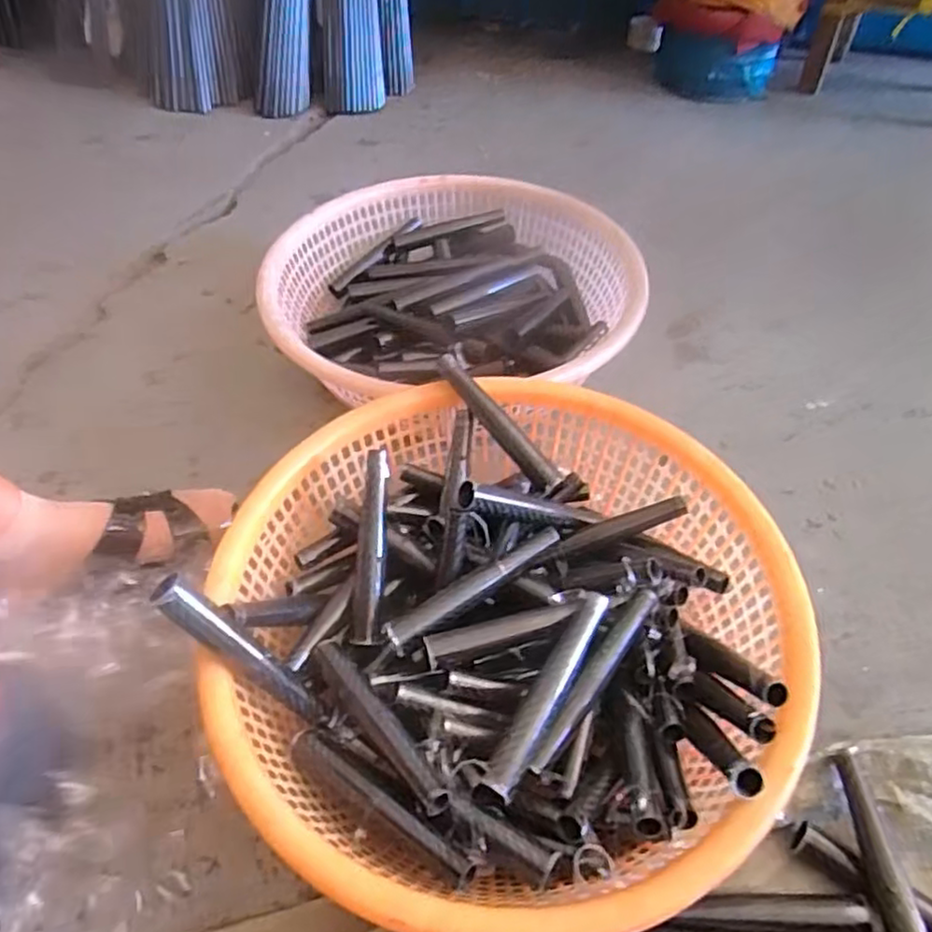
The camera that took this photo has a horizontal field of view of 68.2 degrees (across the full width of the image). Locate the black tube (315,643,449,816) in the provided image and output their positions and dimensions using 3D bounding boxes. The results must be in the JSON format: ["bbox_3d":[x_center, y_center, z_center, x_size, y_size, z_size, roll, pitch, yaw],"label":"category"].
[{"bbox_3d":[-0.059,0.169,0.461,0.021,0.023,0.148,-33,42,-23],"label":"black tube"}]

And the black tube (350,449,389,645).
[{"bbox_3d":[-0.073,0.061,0.529,0.021,0.016,0.145,3,85,4],"label":"black tube"}]

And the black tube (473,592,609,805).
[{"bbox_3d":[0.052,0.148,0.454,0.024,0.021,0.151,25,57,21],"label":"black tube"}]

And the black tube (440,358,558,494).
[{"bbox_3d":[0.028,-0.037,0.581,0.018,0.018,0.144,-36,78,-25],"label":"black tube"}]

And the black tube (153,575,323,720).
[{"bbox_3d":[-0.145,0.121,0.451,0.017,0.145,0.023,-9,39,42],"label":"black tube"}]

